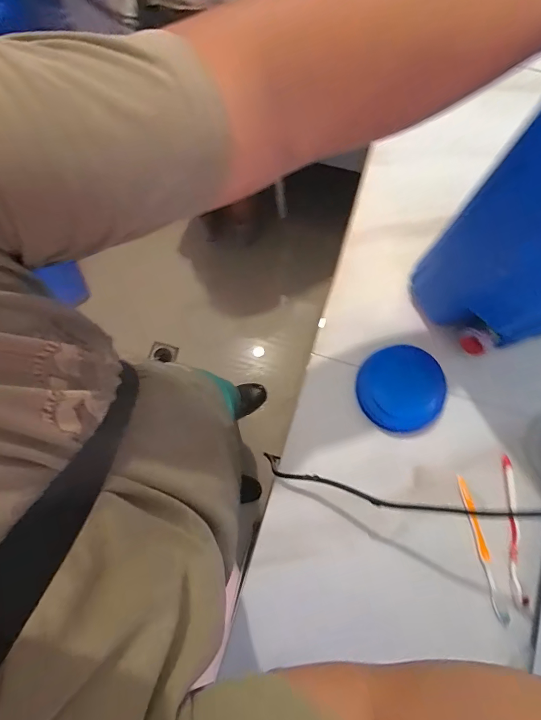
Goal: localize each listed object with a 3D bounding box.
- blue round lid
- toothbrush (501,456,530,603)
[{"bbox_3d":[0.183,0.040,0.541,0.117,0.017,0.113,0,78,1],"label":"blue round lid"},{"bbox_3d":[0.321,0.222,0.505,0.019,0.016,0.181,2,79,2],"label":"toothbrush"}]

